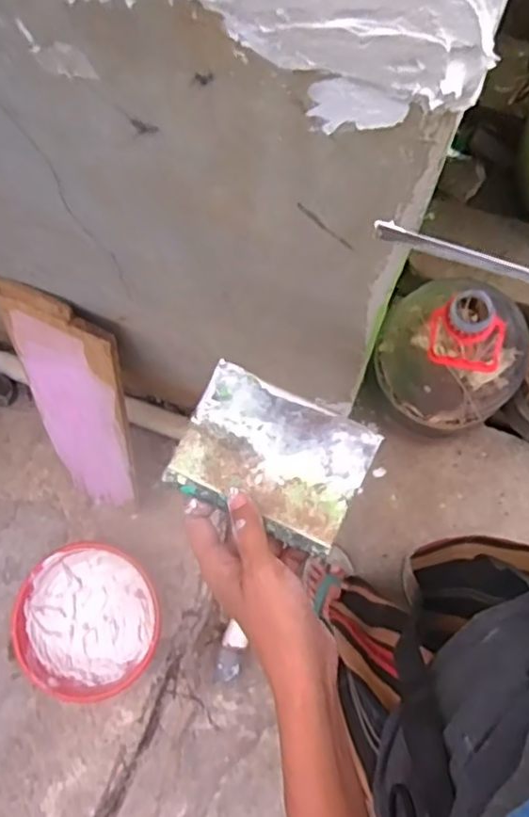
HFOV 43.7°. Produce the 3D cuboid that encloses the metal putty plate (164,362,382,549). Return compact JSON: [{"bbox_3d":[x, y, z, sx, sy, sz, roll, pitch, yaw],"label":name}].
[{"bbox_3d":[0.005,0.032,0.422,0.114,0.007,0.084,25,80,5],"label":"metal putty plate"}]

